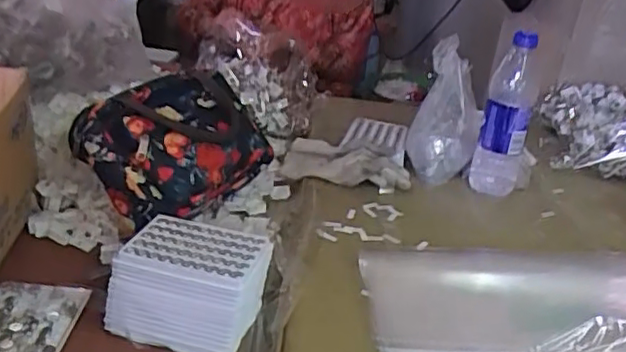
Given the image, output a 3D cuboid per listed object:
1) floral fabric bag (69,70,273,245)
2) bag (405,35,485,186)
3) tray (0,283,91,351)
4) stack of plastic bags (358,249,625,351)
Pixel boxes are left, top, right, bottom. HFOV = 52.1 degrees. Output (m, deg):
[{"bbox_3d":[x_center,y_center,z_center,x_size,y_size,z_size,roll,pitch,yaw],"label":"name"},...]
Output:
[{"bbox_3d":[-0.163,-0.036,0.799,0.186,0.125,0.240,21,28,30],"label":"floral fabric bag"},{"bbox_3d":[0.193,-0.088,0.935,0.097,0.213,0.098,10,-11,8],"label":"bag"},{"bbox_3d":[-0.277,0.140,0.604,0.093,0.010,0.126,6,24,-1],"label":"tray"},{"bbox_3d":[0.235,0.127,0.636,0.361,0.031,0.192,5,24,-4],"label":"stack of plastic bags"}]

